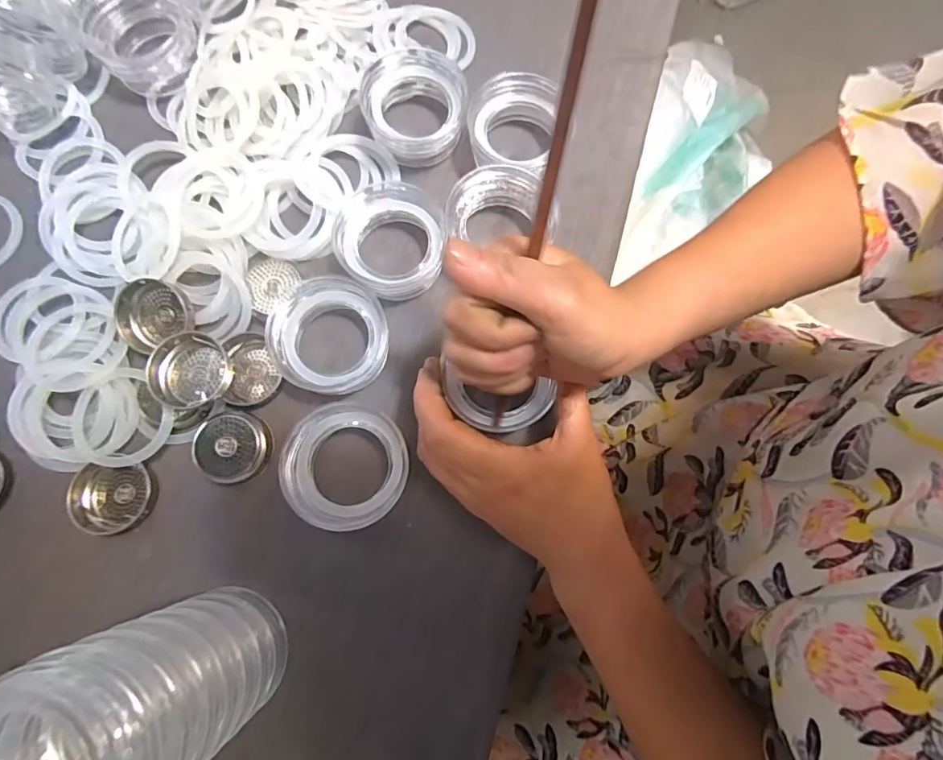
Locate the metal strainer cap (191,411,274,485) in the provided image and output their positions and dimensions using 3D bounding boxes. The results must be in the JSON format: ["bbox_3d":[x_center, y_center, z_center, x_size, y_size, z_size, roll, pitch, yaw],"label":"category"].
[{"bbox_3d":[-0.142,0.040,0.301,0.040,0.012,0.041,0,78,-1],"label":"metal strainer cap"}]

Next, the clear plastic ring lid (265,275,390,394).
[{"bbox_3d":[-0.088,-0.029,0.307,0.071,0.018,0.072,0,78,-1],"label":"clear plastic ring lid"}]

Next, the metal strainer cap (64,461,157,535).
[{"bbox_3d":[-0.211,0.069,0.295,0.041,0.017,0.039,0,78,-1],"label":"metal strainer cap"}]

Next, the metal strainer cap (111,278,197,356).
[{"bbox_3d":[-0.195,-0.039,0.312,0.038,0.017,0.044,27,79,5],"label":"metal strainer cap"}]

